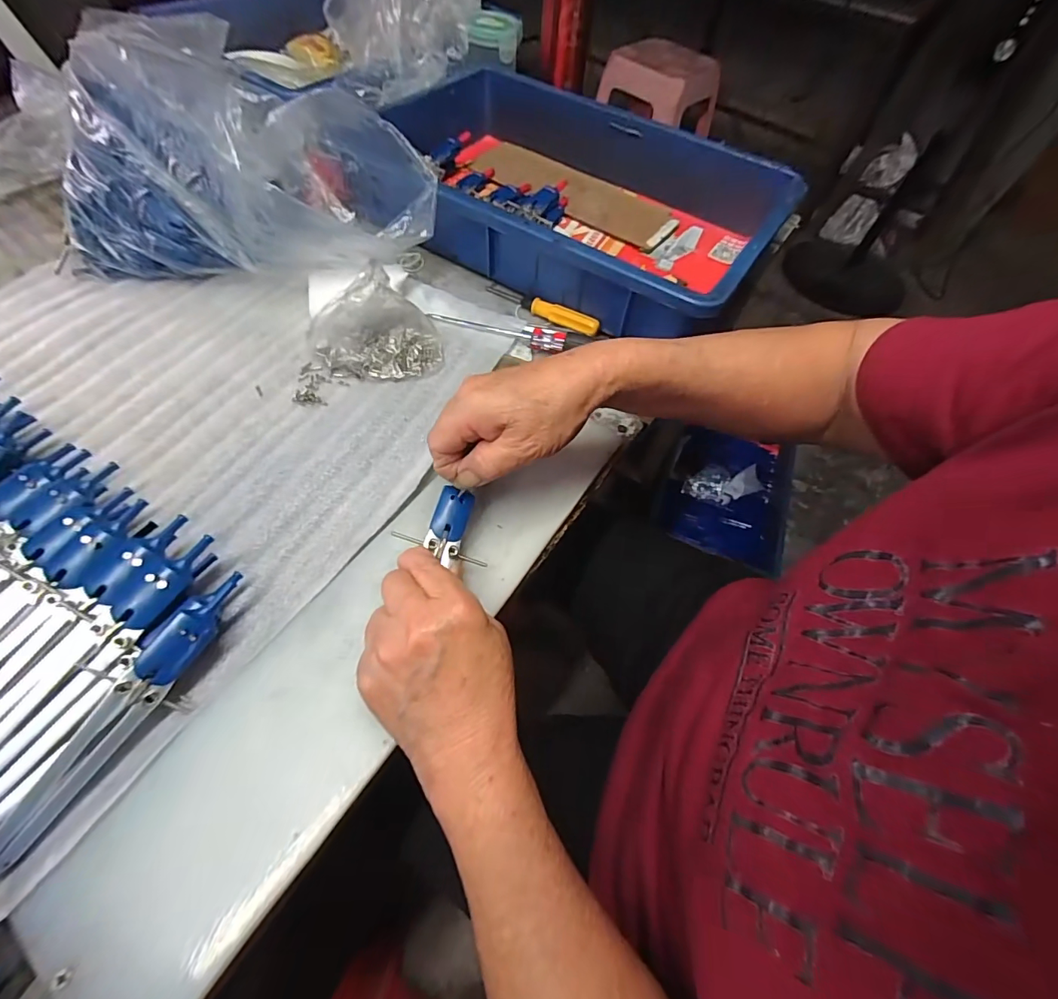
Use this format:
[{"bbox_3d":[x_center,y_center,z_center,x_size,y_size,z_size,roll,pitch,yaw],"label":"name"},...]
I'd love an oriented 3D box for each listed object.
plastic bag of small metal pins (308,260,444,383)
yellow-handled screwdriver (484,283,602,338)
[{"bbox_3d":[-0.127,-0.142,0.366,0.102,0.063,0.075,-13,60,-15],"label":"plastic bag of small metal pins"},{"bbox_3d":[0.011,-0.188,0.437,0.126,0.012,0.012,34,61,14],"label":"yellow-handled screwdriver"}]

